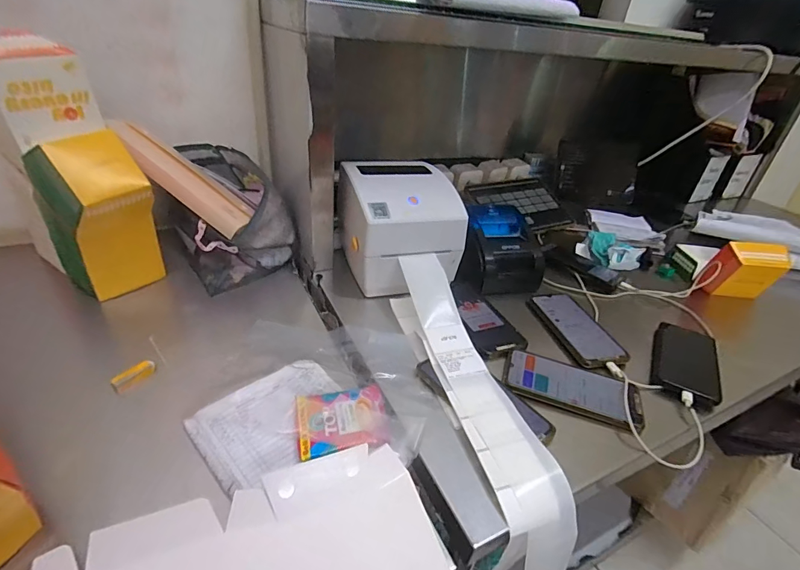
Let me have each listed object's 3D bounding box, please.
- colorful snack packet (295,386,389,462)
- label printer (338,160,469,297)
[{"bbox_3d":[-0.066,0.159,0.481,0.105,0.010,0.086,-5,34,-16],"label":"colorful snack packet"},{"bbox_3d":[-0.005,-0.108,0.714,0.173,0.156,0.209,-7,35,-19],"label":"label printer"}]

